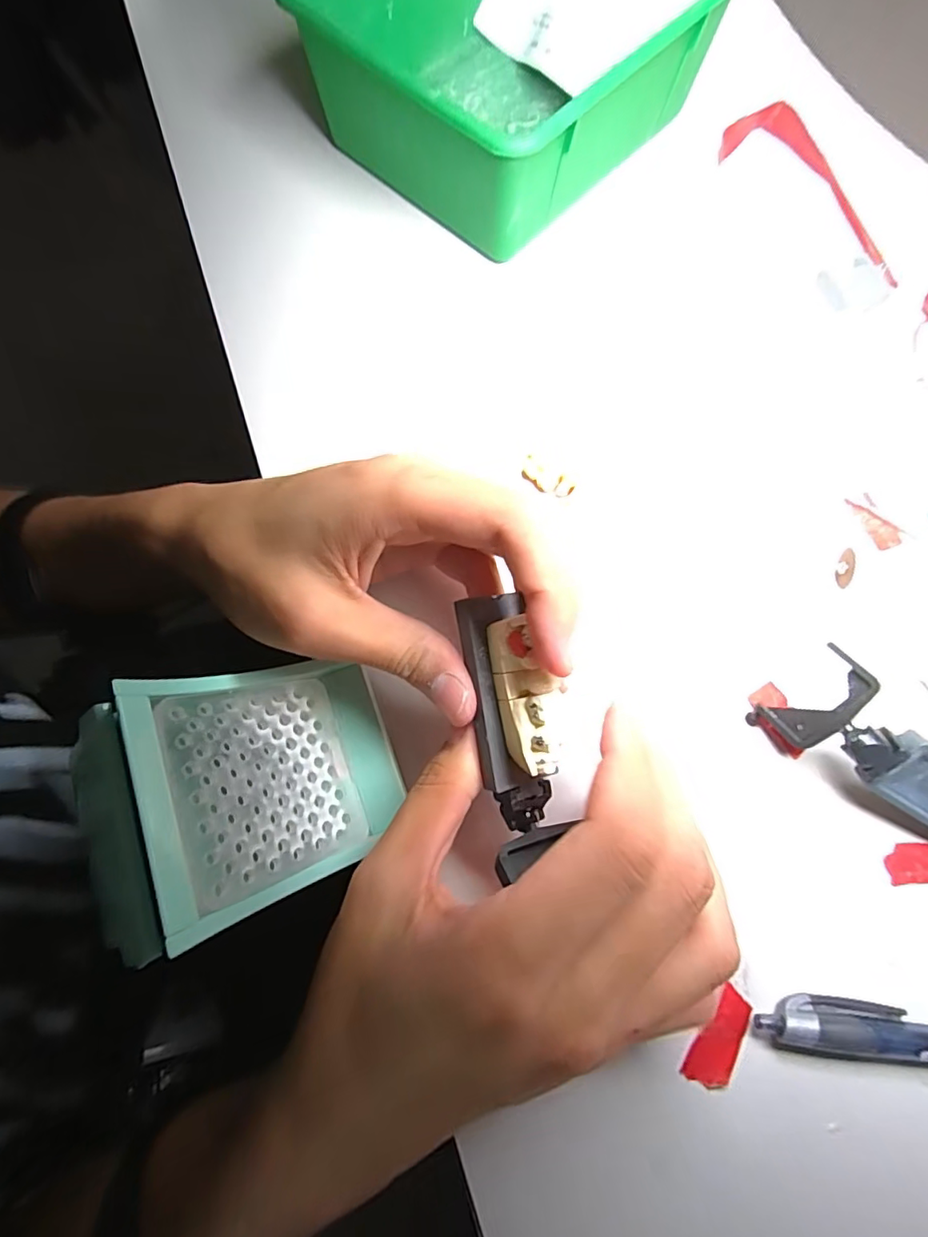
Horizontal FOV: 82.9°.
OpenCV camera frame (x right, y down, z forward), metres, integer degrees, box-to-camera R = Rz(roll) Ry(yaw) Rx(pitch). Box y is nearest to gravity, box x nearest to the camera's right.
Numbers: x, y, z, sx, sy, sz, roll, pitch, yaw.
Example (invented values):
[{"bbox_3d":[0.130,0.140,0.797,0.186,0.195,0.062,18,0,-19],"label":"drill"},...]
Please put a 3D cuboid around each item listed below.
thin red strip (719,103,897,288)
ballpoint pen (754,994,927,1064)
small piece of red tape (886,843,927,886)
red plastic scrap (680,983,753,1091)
[{"bbox_3d":[0.201,-0.234,0.287,0.049,0.012,0.124,-35,78,-9],"label":"thin red strip"},{"bbox_3d":[0.173,0.147,0.184,0.137,0.010,0.016,5,75,1],"label":"ballpoint pen"},{"bbox_3d":[0.176,0.094,0.202,0.026,0.004,0.014,-4,75,-1],"label":"small piece of red tape"},{"bbox_3d":[0.091,0.150,0.186,0.013,0.004,0.032,34,78,8],"label":"red plastic scrap"}]

